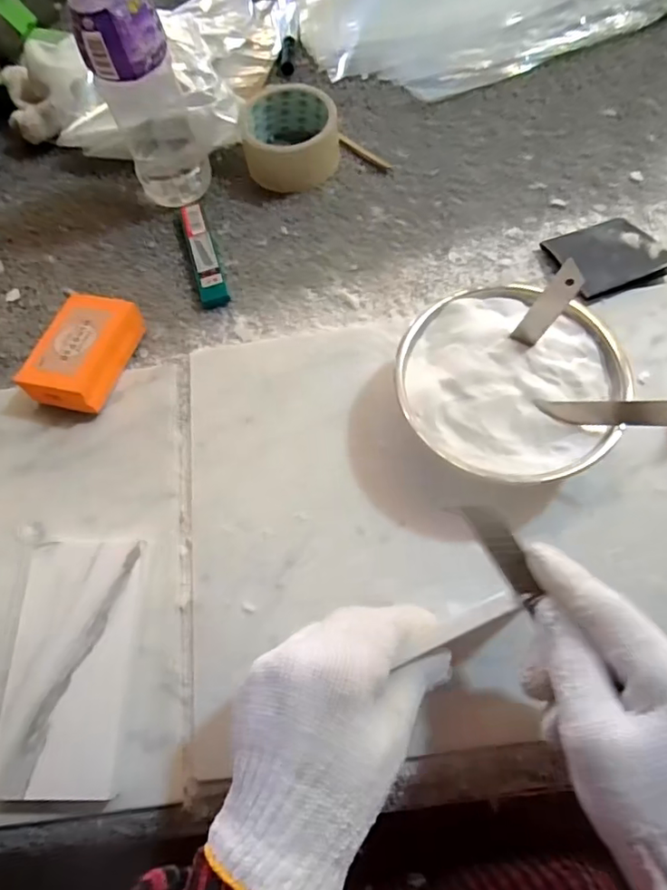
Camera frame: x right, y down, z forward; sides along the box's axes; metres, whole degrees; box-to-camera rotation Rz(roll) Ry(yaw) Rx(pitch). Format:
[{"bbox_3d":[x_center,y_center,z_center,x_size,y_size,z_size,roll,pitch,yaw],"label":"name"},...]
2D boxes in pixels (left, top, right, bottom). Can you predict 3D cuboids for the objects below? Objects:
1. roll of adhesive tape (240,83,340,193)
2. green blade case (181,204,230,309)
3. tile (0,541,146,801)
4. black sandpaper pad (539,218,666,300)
[{"bbox_3d":[-0.040,-0.288,0.529,0.086,0.039,0.090,-1,67,3],"label":"roll of adhesive tape"},{"bbox_3d":[-0.115,-0.171,0.505,0.023,0.015,0.111,-15,67,-3],"label":"green blade case"},{"bbox_3d":[-0.162,0.133,0.349,0.070,0.007,0.145,2,69,-3],"label":"tile"},{"bbox_3d":[0.225,-0.156,0.466,0.083,0.025,0.075,-19,67,-4],"label":"black sandpaper pad"}]

